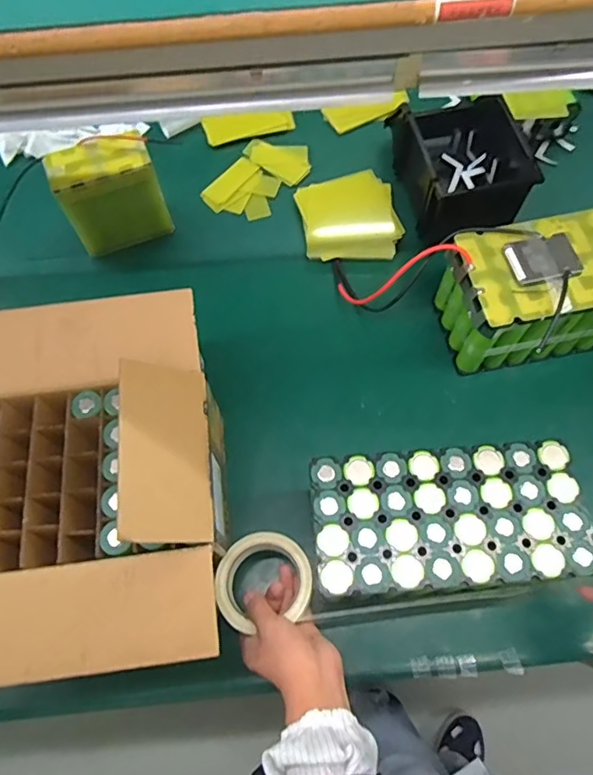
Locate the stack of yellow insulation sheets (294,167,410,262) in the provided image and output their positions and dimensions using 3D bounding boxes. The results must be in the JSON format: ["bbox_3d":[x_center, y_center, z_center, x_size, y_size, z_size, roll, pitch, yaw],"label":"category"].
[{"bbox_3d":[0.085,-0.270,0.830,0.150,0.028,0.154,-9,67,-3],"label":"stack of yellow insulation sheets"}]

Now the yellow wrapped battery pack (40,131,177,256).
[{"bbox_3d":[-0.278,-0.293,0.793,0.147,0.145,0.077,-19,68,-7],"label":"yellow wrapped battery pack"}]

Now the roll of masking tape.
[{"bbox_3d":[-0.036,0.205,0.557,0.101,0.017,0.090,-16,68,-6],"label":"roll of masking tape"}]

